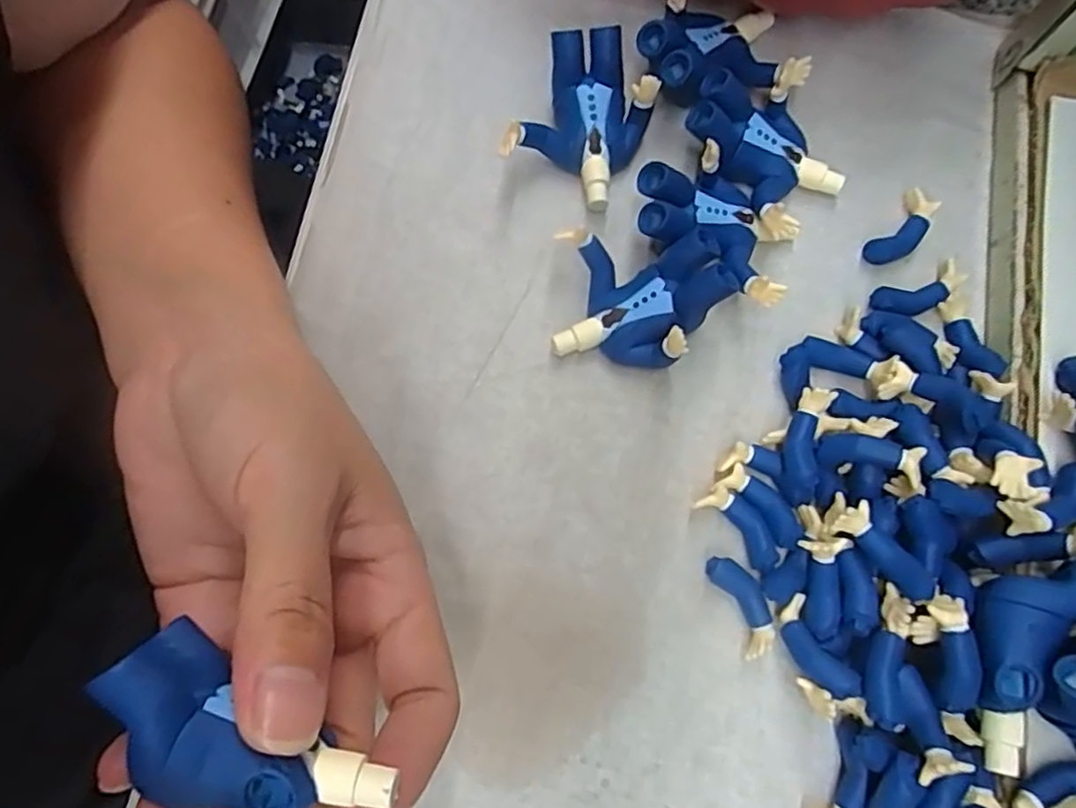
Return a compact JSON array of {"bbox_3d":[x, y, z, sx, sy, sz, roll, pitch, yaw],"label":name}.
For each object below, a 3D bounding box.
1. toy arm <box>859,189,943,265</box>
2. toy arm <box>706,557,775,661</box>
[{"bbox_3d":[0.122,-0.058,0.225,0.013,0.010,0.029,39,80,9],"label":"toy arm"},{"bbox_3d":[0.060,0.059,0.197,0.012,0.009,0.029,-20,77,-4],"label":"toy arm"}]

